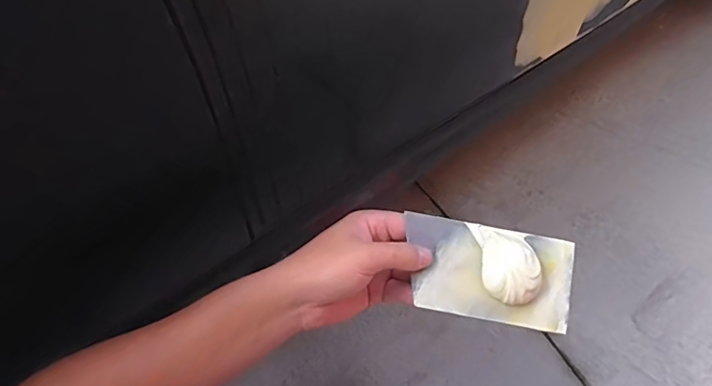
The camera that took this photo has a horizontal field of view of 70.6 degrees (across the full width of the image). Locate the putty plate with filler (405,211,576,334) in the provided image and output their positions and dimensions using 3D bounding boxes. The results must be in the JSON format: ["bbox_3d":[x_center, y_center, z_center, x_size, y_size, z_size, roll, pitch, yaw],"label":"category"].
[{"bbox_3d":[0.108,0.064,0.402,0.132,0.016,0.073,10,79,1],"label":"putty plate with filler"}]

